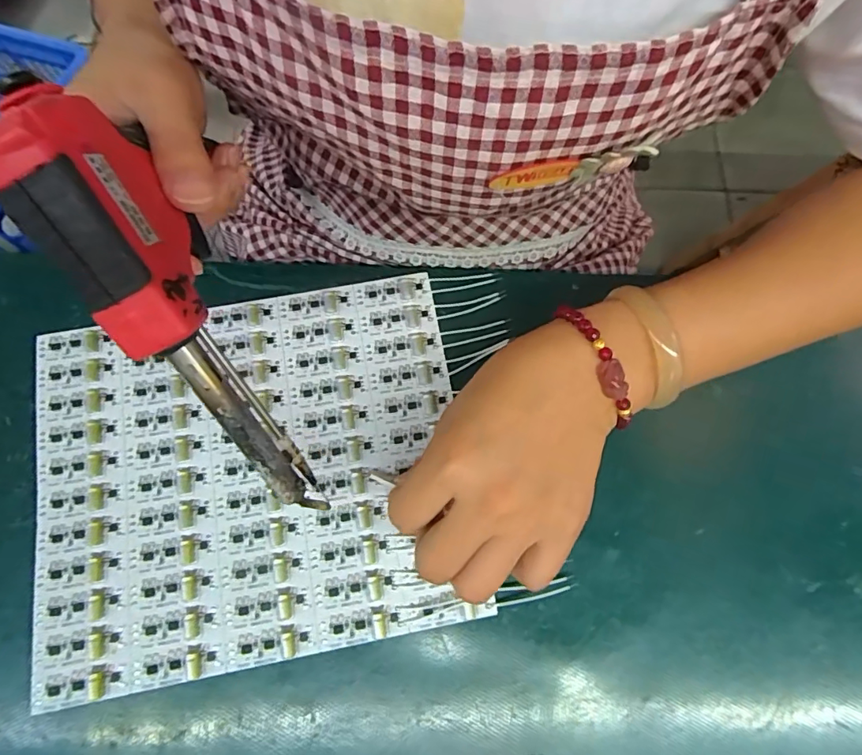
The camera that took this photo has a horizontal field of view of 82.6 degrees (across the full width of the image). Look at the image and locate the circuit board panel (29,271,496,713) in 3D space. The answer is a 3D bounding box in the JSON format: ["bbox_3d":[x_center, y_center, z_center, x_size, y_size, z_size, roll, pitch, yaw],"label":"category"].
[{"bbox_3d":[-0.099,0.049,0.269,0.224,0.009,0.194,-10,77,-3],"label":"circuit board panel"}]

